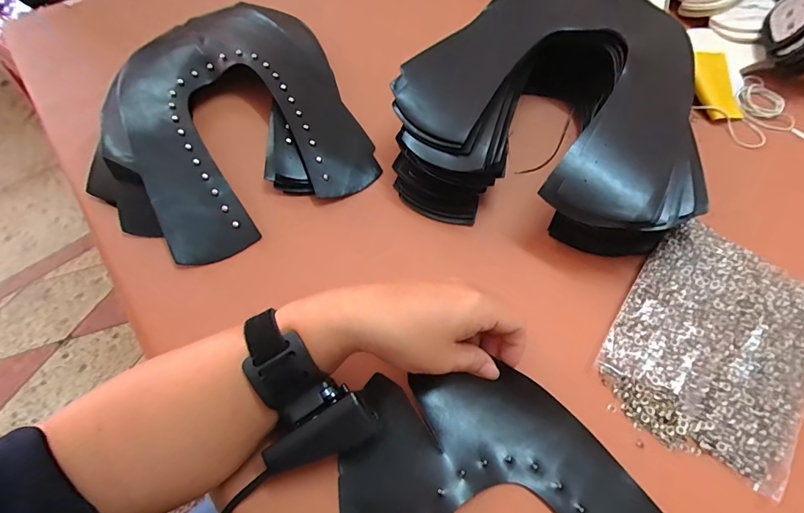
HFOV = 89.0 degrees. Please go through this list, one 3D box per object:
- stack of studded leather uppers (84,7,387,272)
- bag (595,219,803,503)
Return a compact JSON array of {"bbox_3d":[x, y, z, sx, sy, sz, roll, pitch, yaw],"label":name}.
[{"bbox_3d":[-0.196,-0.161,0.442,0.264,0.033,0.355,-21,65,-11],"label":"stack of studded leather uppers"},{"bbox_3d":[0.239,0.064,0.309,0.134,0.032,0.169,33,67,15],"label":"bag"}]

